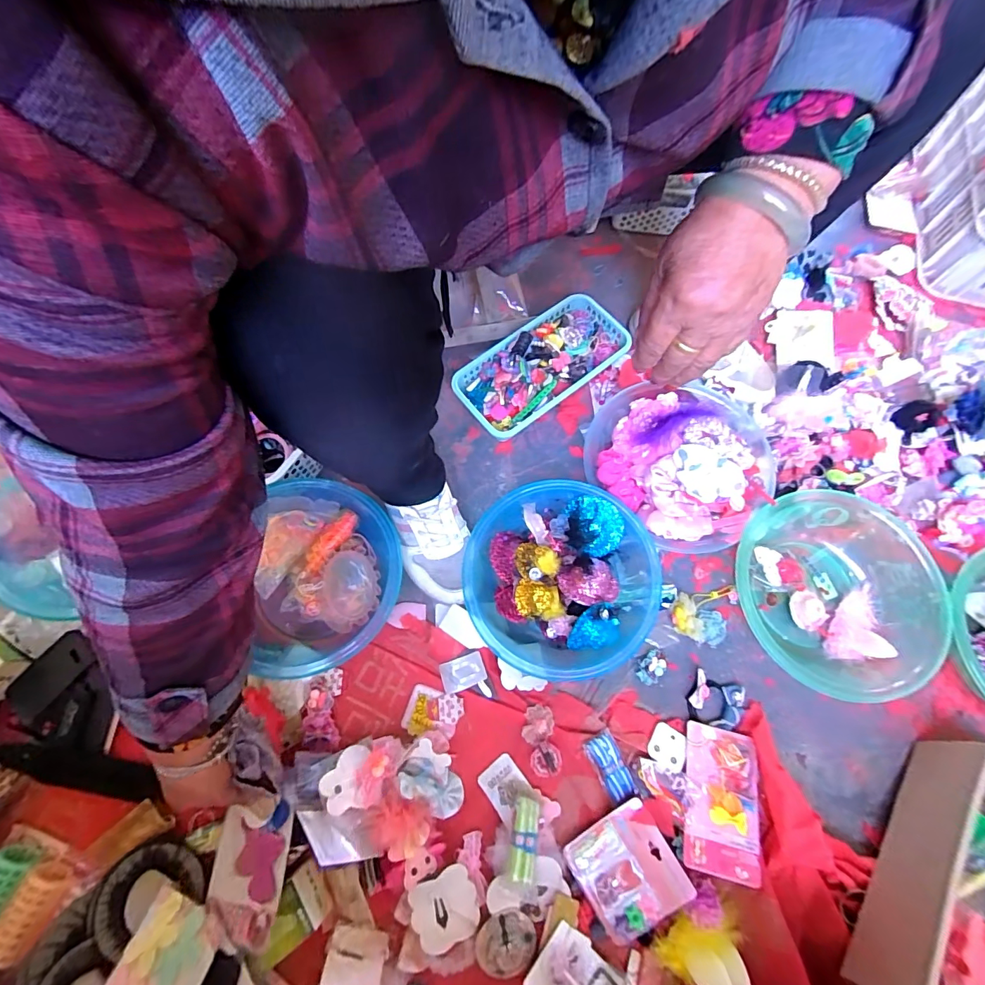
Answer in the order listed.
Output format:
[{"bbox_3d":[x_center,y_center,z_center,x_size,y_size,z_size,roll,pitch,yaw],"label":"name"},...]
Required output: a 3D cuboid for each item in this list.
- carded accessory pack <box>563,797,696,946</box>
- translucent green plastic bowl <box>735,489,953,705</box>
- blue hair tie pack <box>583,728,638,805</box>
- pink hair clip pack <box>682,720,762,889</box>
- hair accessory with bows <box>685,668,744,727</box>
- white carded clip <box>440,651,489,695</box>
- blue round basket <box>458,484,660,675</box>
[{"bbox_3d":[0.142,0.396,0.459,0.097,0.016,0.102,-29,72,-11],"label":"carded accessory pack"},{"bbox_3d":[0.410,0.120,0.543,0.229,0.087,0.237,0,69,0],"label":"translucent green plastic bowl"},{"bbox_3d":[0.134,0.312,0.498,0.035,0.013,0.067,-24,71,-10],"label":"blue hair tie pack"},{"bbox_3d":[0.247,0.331,0.474,0.078,0.020,0.137,8,64,6],"label":"pink hair clip pack"},{"bbox_3d":[0.267,0.252,0.528,0.057,0.016,0.058,25,71,9],"label":"hair accessory with bows"},{"bbox_3d":[-0.036,0.221,0.537,0.053,0.011,0.036,-17,70,-7],"label":"white carded clip"},{"bbox_3d":[0.078,0.105,0.536,0.215,0.093,0.228,0,69,0],"label":"blue round basket"}]

